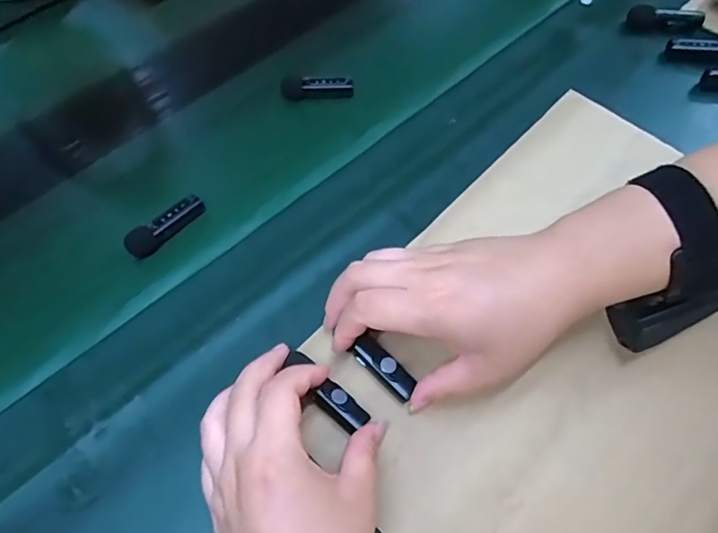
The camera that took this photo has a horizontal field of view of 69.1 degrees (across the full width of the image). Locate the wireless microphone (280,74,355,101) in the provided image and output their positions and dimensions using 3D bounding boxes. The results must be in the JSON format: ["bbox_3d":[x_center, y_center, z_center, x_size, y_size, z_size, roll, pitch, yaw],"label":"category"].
[{"bbox_3d":[-0.037,-0.159,0.466,0.063,0.013,0.024,1,60,4],"label":"wireless microphone"}]

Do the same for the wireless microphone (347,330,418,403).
[{"bbox_3d":[0.016,0.063,0.325,0.044,0.012,0.016,43,70,12],"label":"wireless microphone"}]

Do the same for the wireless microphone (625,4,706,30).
[{"bbox_3d":[0.282,-0.227,0.479,0.064,0.019,0.015,10,61,9],"label":"wireless microphone"}]

